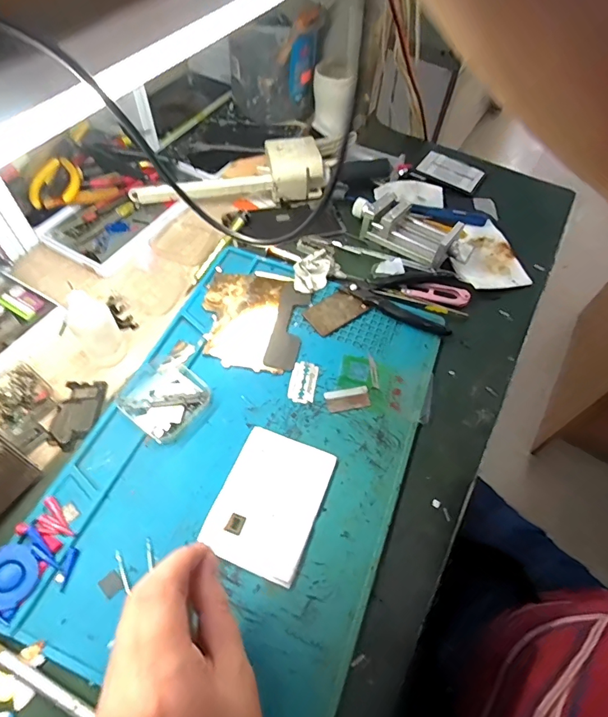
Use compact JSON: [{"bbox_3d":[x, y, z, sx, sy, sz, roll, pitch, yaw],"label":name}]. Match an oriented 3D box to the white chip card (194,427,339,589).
[{"bbox_3d":[-0.026,0.108,0.340,0.074,0.006,0.100,20,58,9],"label":"white chip card"}]

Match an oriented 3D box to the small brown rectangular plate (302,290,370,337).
[{"bbox_3d":[0.032,-0.049,0.447,0.058,0.005,0.035,-30,64,-21],"label":"small brown rectangular plate"}]

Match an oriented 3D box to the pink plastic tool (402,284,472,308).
[{"bbox_3d":[0.139,-0.071,0.463,0.067,0.007,0.023,17,58,8],"label":"pink plastic tool"}]

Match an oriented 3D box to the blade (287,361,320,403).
[{"bbox_3d":[-0.001,0.021,0.401,0.024,0.004,0.042,10,57,3],"label":"blade"}]

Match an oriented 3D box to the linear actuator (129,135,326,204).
[{"bbox_3d":[-0.087,-0.205,0.512,0.215,0.052,0.063,-14,59,-12],"label":"linear actuator"}]

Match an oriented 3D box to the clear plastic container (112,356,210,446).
[{"bbox_3d":[-0.121,0.030,0.377,0.073,0.019,0.063,33,61,16],"label":"clear plastic container"}]

